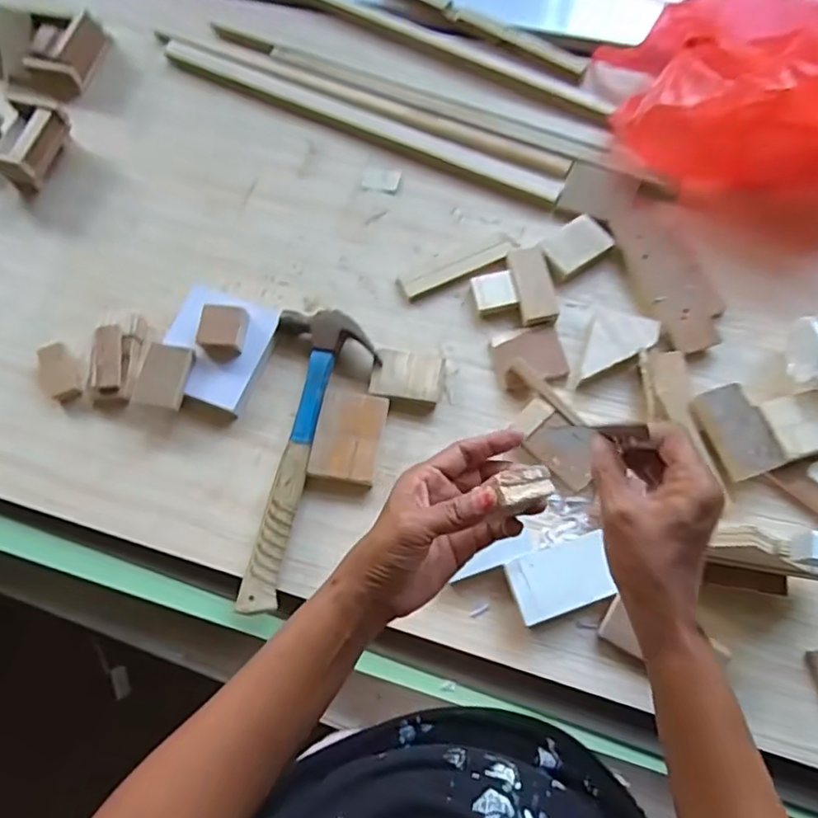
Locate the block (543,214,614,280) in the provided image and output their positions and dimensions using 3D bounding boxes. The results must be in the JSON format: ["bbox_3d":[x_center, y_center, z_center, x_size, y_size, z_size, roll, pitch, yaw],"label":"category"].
[{"bbox_3d":[0.171,-0.166,0.603,0.066,0.013,0.045,-35,73,-9],"label":"block"}]

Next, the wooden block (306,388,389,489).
[{"bbox_3d":[-0.055,0.026,0.553,0.061,0.023,0.090,8,68,5],"label":"wooden block"}]

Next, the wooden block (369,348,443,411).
[{"bbox_3d":[-0.002,-0.028,0.569,0.065,0.017,0.054,10,68,6],"label":"wooden block"}]

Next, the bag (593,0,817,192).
[{"bbox_3d":[0.351,-0.314,0.592,0.320,0.131,0.157,26,75,13],"label":"bag"}]

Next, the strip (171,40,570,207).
[{"bbox_3d":[-0.065,-0.341,0.692,0.516,0.013,0.034,26,74,11],"label":"strip"}]

